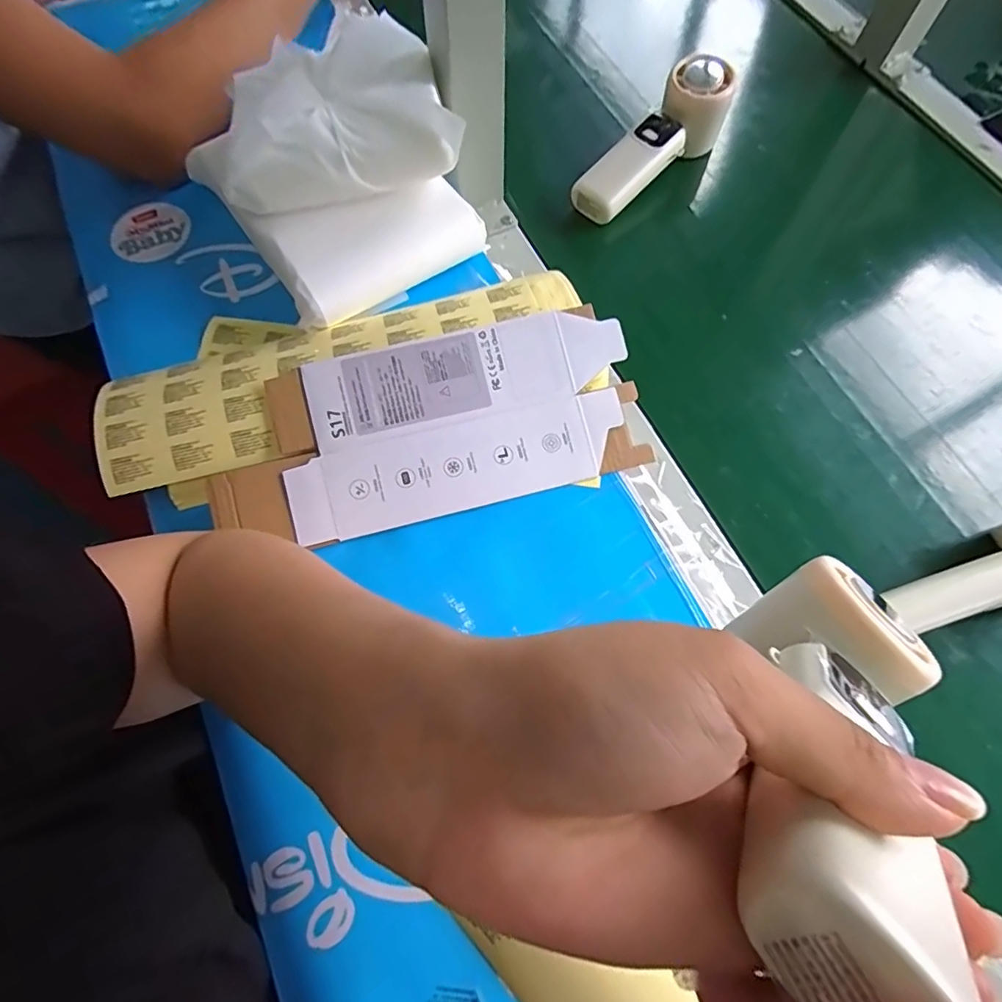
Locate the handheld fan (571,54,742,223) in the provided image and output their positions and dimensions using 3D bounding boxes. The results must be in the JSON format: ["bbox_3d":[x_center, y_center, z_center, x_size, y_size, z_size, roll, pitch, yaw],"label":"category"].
[{"bbox_3d":[0.126,-0.301,0.451,0.157,0.059,0.046,-44,74,-3],"label":"handheld fan"}]

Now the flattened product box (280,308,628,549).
[{"bbox_3d":[-0.029,-0.055,0.348,0.226,0.006,0.116,-15,86,-5],"label":"flattened product box"}]

